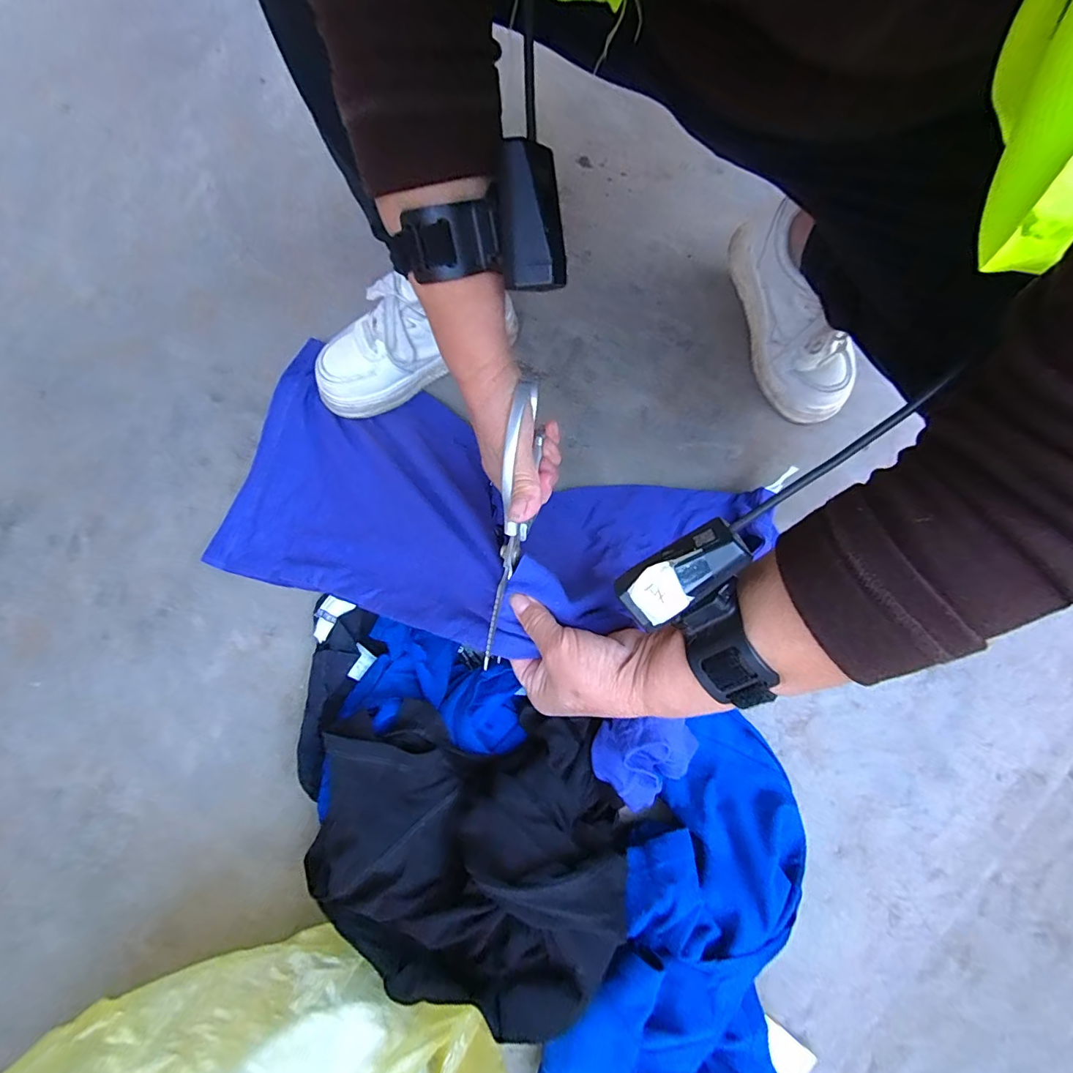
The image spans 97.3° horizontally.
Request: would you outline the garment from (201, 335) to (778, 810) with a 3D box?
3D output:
[{"bbox_3d":[-0.070,-0.021,0.430,0.531,0.169,0.278,22,75,4],"label":"garment"}]

